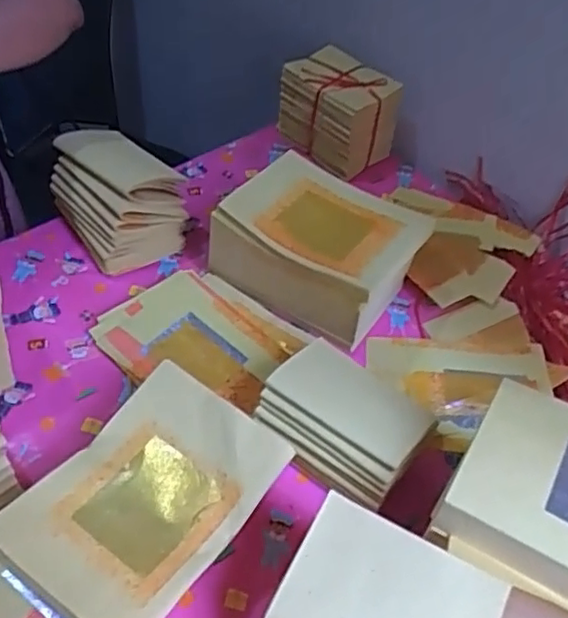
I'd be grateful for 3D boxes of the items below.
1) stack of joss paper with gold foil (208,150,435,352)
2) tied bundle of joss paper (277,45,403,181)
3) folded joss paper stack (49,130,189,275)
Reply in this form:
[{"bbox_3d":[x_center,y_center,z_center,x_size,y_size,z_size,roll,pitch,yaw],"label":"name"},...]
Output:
[{"bbox_3d":[0.042,-0.077,0.848,0.236,0.138,0.163,26,47,20],"label":"stack of joss paper with gold foil"},{"bbox_3d":[0.082,-0.321,1.060,0.174,0.148,0.111,31,49,24],"label":"tied bundle of joss paper"},{"bbox_3d":[-0.228,-0.154,0.901,0.132,0.127,0.169,-29,54,-31],"label":"folded joss paper stack"}]

